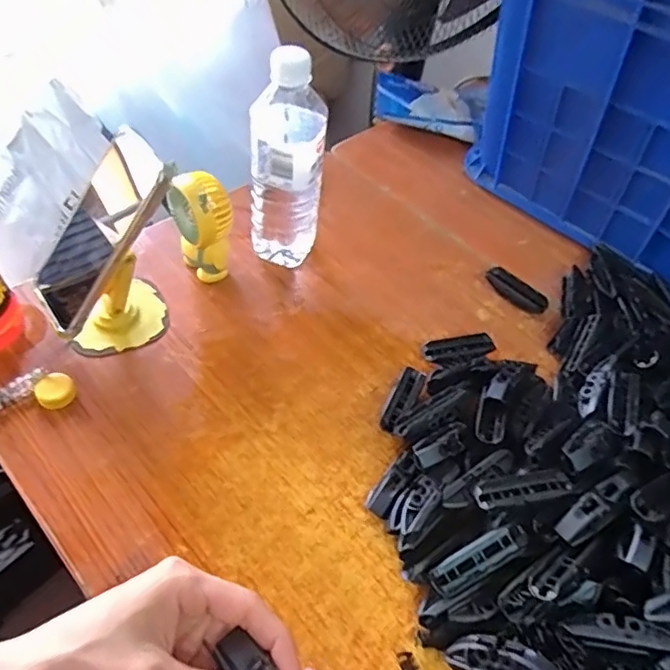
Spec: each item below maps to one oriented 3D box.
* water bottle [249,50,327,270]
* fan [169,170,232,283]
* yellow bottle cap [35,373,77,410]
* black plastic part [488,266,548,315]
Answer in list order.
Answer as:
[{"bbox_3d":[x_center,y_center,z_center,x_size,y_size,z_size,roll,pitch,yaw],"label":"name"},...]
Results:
[{"bbox_3d":[-0.048,-0.157,0.546,0.074,0.209,0.056,3,51,-4],"label":"water bottle"},{"bbox_3d":[-0.126,-0.100,0.555,0.054,0.108,0.047,-9,52,-14],"label":"fan"},{"bbox_3d":[-0.234,0.047,0.480,0.028,0.016,0.031,-36,63,-30],"label":"yellow bottle cap"},{"bbox_3d":[0.191,-0.047,0.609,0.071,0.017,0.023,40,57,23],"label":"black plastic part"}]

